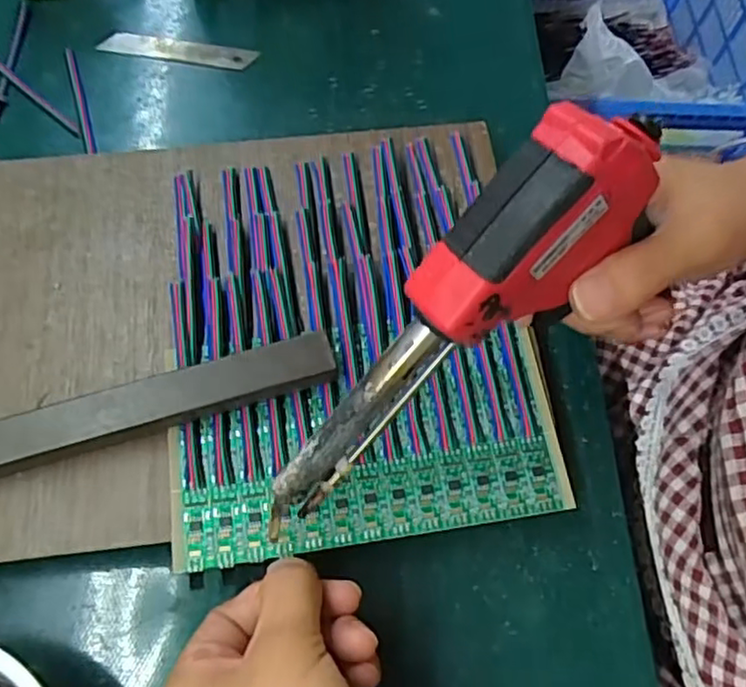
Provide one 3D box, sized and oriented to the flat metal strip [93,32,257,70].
[{"bbox_3d":[-0.126,-0.189,0.430,0.098,0.004,0.018,9,72,2],"label":"flat metal strip"}]

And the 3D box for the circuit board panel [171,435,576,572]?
[{"bbox_3d":[0.000,0.066,0.278,0.164,0.004,0.033,-9,65,-4],"label":"circuit board panel"}]

